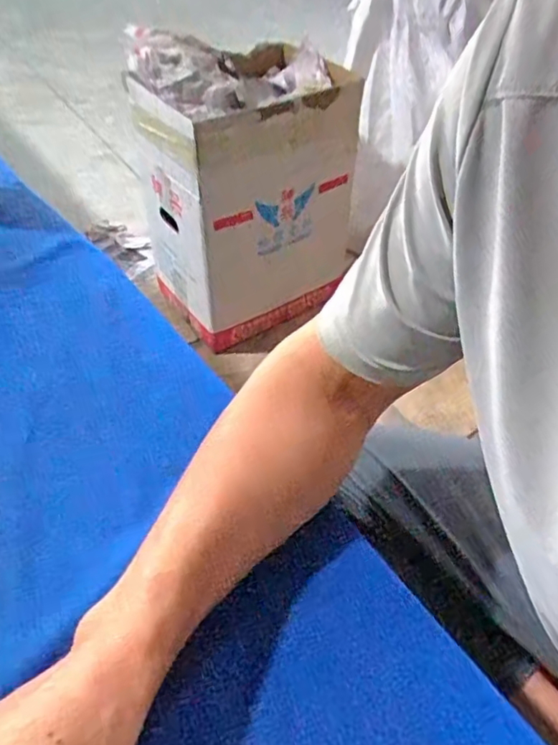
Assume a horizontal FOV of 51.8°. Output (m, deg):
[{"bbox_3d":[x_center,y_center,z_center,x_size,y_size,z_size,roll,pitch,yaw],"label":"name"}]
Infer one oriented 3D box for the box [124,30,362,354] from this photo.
[{"bbox_3d":[-0.056,-0.391,1.267,0.443,0.525,0.345,-27,54,-26],"label":"box"}]

